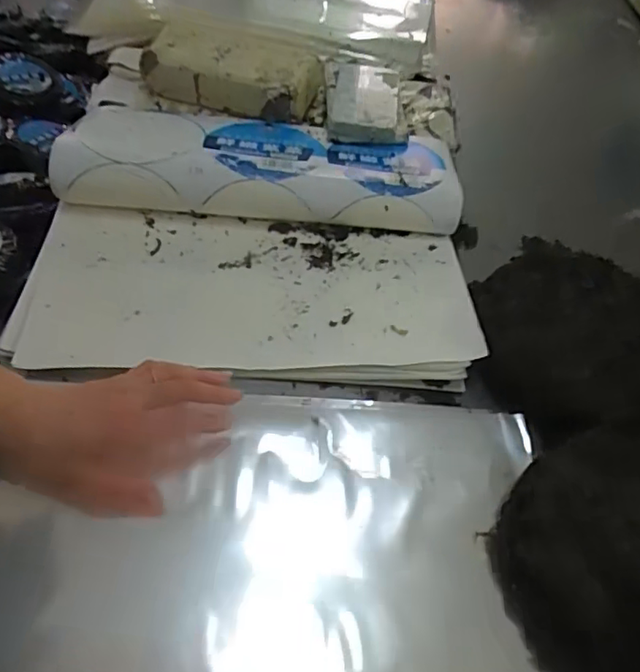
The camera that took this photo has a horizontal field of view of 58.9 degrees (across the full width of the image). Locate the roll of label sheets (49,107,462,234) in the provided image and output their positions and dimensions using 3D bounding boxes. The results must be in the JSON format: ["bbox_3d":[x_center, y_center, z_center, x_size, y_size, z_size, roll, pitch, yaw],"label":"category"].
[{"bbox_3d":[-0.064,-0.206,0.652,0.440,0.067,0.157,2,55,-3],"label":"roll of label sheets"}]

